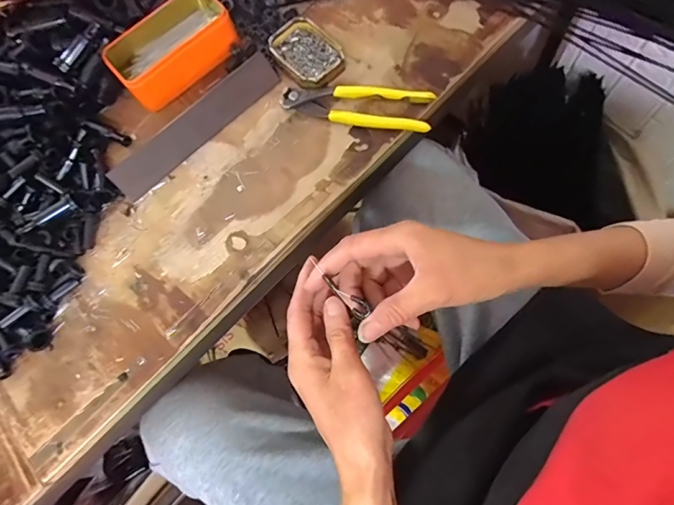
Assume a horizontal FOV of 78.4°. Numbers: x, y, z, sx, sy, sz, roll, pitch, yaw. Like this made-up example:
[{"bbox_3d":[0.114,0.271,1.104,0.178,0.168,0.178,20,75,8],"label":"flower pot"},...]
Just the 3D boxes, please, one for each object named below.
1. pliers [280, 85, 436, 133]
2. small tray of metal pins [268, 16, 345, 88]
[{"bbox_3d":[0.020,-0.162,0.452,0.163,0.024,0.044,11,73,10],"label":"pliers"},{"bbox_3d":[-0.035,-0.231,0.476,0.062,0.015,0.092,-41,71,-8],"label":"small tray of metal pins"}]

